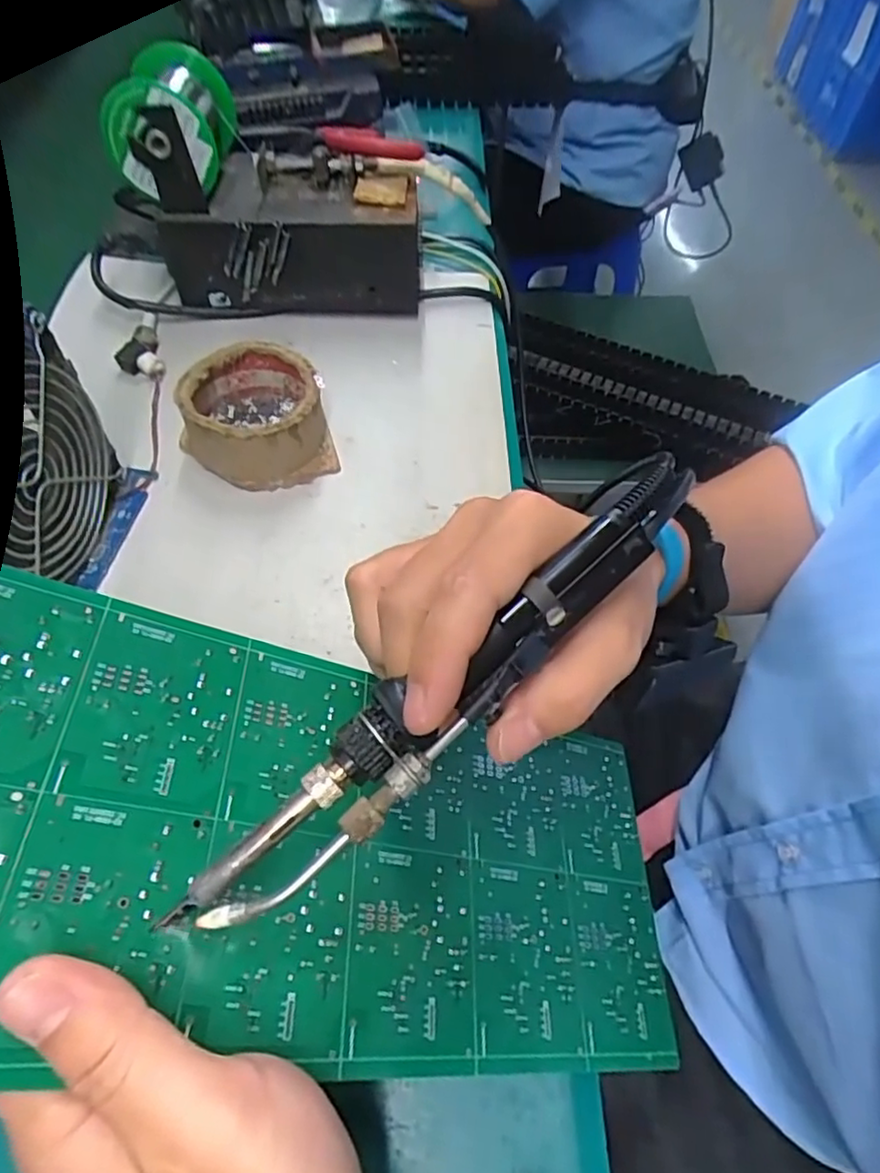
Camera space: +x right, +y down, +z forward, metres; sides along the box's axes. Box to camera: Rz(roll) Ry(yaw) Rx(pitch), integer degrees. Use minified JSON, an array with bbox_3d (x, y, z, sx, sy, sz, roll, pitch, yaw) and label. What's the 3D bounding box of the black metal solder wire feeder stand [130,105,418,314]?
[{"bbox_3d":[-0.111,-0.263,0.455,0.192,0.111,0.080,1,57,-3],"label":"black metal solder wire feeder stand"}]

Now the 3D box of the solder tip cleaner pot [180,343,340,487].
[{"bbox_3d":[-0.116,-0.107,0.398,0.086,0.045,0.084,2,57,-3],"label":"solder tip cleaner pot"}]

